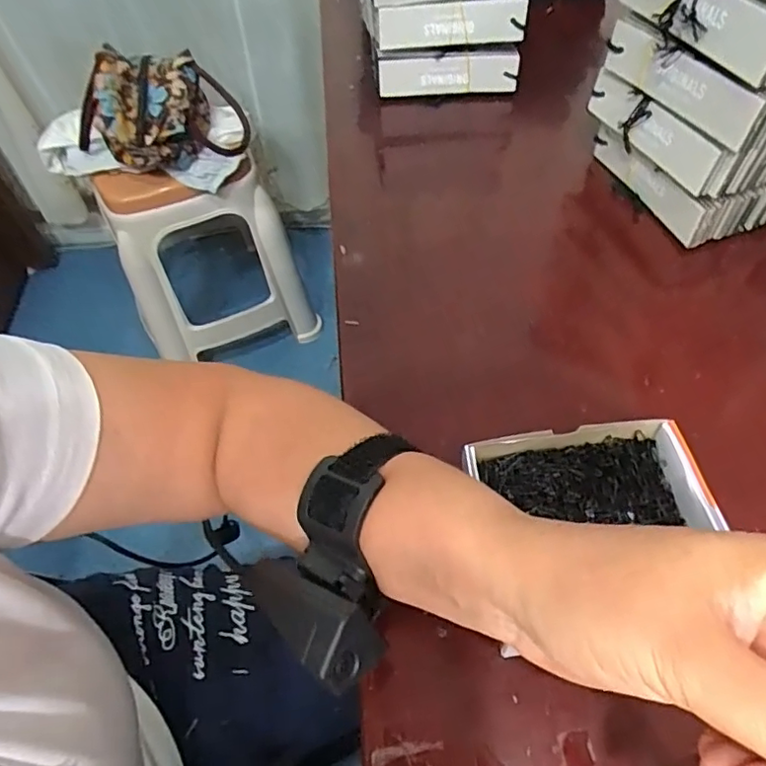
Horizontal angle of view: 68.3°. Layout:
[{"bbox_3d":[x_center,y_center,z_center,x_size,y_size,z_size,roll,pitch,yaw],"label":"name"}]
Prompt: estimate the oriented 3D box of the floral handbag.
[{"bbox_3d":[-0.367,-0.455,0.952,0.273,0.121,0.170,-27,58,-14],"label":"floral handbag"}]

